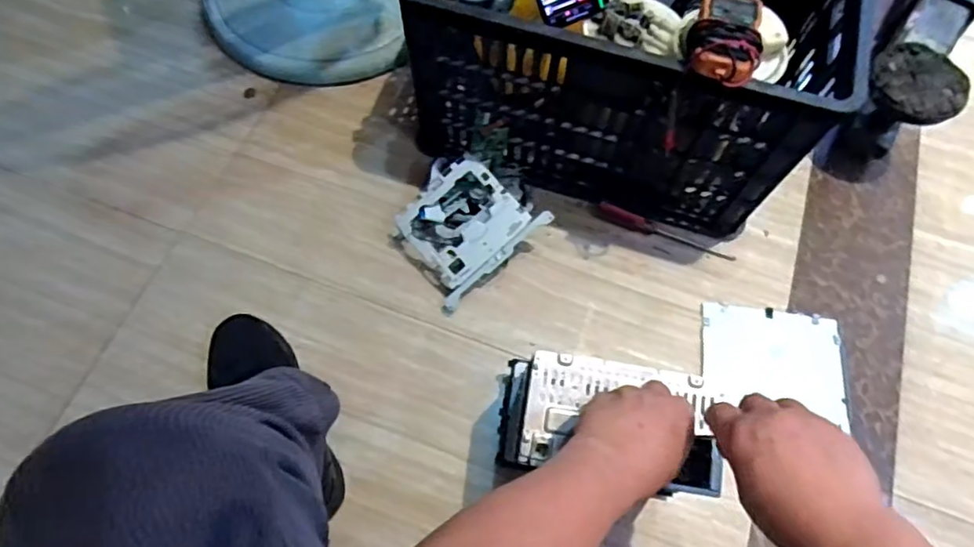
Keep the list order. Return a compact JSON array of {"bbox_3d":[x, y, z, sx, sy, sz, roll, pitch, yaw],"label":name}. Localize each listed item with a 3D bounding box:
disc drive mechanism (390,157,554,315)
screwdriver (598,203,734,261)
[{"bbox_3d":[-0.036,-0.069,0.802,0.177,0.043,0.167,-43,76,2],"label":"disc drive mechanism"},{"bbox_3d":[0.255,-0.062,0.843,0.197,0.018,0.022,19,65,7],"label":"screwdriver"}]

